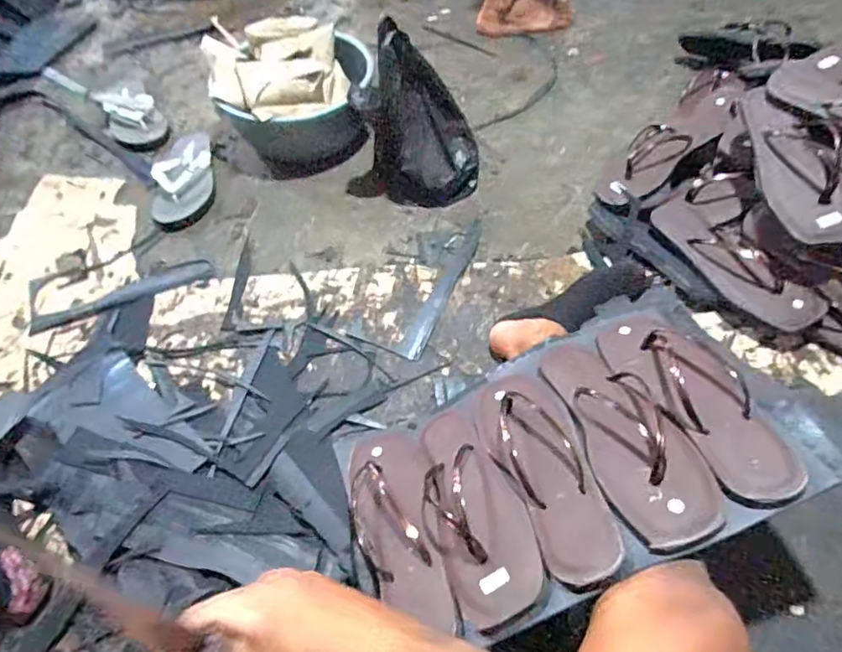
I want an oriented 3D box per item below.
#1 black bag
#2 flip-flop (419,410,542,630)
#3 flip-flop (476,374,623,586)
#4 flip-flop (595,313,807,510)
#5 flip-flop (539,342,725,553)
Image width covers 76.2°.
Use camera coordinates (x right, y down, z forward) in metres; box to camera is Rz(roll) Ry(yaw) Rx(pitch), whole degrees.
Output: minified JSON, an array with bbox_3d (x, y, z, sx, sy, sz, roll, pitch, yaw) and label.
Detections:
[{"bbox_3d":[-0.011,-0.328,0.884,0.201,0.243,0.127,13,58,12],"label":"black bag"},{"bbox_3d":[0.047,0.166,0.548,0.095,0.052,0.253,-15,35,-6],"label":"flip-flop"},{"bbox_3d":[0.121,0.129,0.549,0.082,0.040,0.264,-14,37,-5],"label":"flip-flop"},{"bbox_3d":[0.275,0.056,0.552,0.101,0.039,0.278,-12,35,-4],"label":"flip-flop"},{"bbox_3d":[0.197,0.091,0.546,0.095,0.038,0.275,-13,37,-5],"label":"flip-flop"}]

